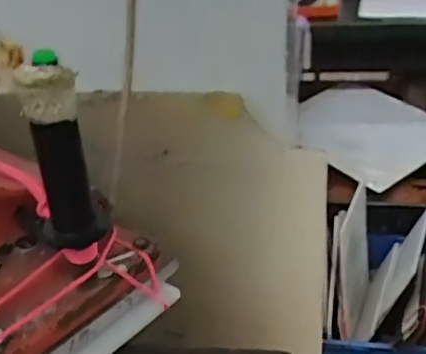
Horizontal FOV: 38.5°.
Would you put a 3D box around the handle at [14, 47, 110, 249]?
[{"bbox_3d":[-0.104,-0.015,0.421,0.039,0.140,0.032,-6,30,-6],"label":"handle"}]

